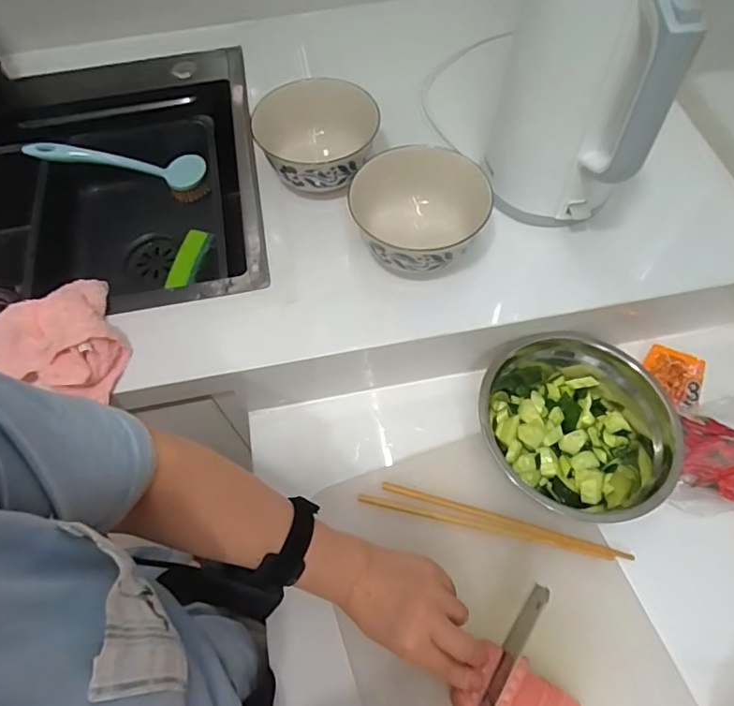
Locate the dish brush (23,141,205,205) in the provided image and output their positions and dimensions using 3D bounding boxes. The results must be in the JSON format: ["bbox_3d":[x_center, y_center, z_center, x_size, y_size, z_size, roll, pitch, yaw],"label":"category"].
[{"bbox_3d":[-0.353,-0.271,0.766,0.235,0.061,0.042,5,58,-23],"label":"dish brush"}]

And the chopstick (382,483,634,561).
[{"bbox_3d":[0.134,0.165,0.528,0.240,0.007,0.010,13,62,10],"label":"chopstick"}]

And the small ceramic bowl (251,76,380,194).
[{"bbox_3d":[-0.053,-0.239,0.598,0.130,0.076,0.121,-1,61,2],"label":"small ceramic bowl"}]

